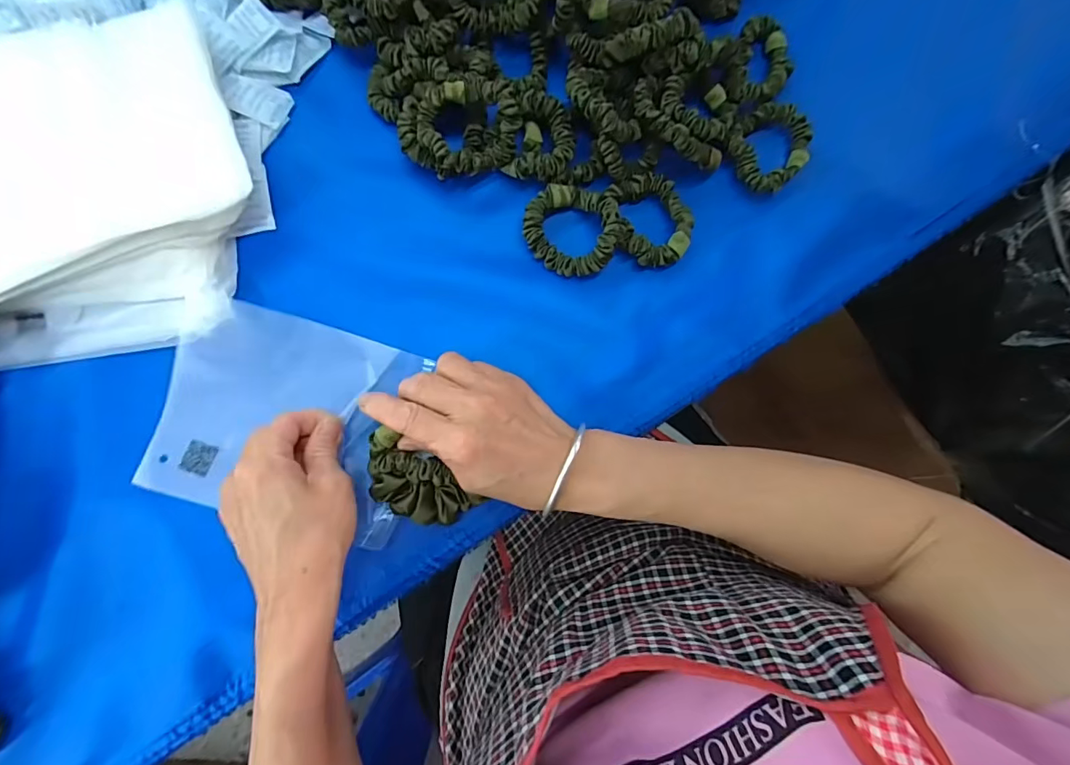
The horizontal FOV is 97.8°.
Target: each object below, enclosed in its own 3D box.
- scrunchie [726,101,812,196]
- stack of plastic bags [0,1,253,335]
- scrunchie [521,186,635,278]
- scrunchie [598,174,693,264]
[{"bbox_3d":[0.174,-0.173,0.351,0.063,0.022,0.055,-41,88,-6],"label":"scrunchie"},{"bbox_3d":[-0.315,-0.122,0.307,0.255,0.045,0.206,-11,85,-4],"label":"stack of plastic bags"},{"bbox_3d":[0.027,-0.108,0.333,0.069,0.028,0.058,35,84,1],"label":"scrunchie"},{"bbox_3d":[0.080,-0.120,0.337,0.065,0.031,0.066,0,85,-3],"label":"scrunchie"}]

